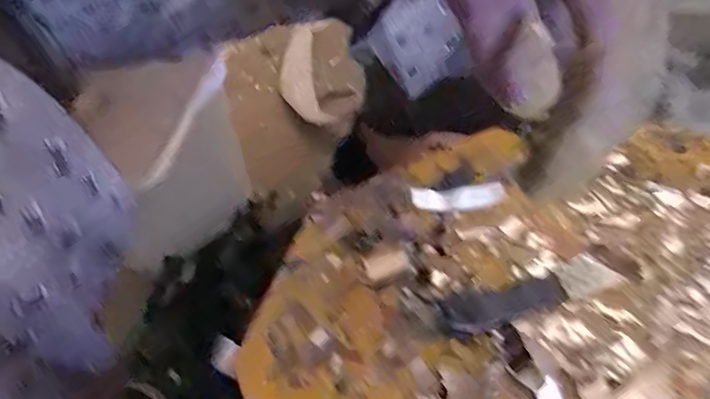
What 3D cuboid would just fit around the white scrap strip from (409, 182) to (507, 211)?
[{"bbox_3d":[0.069,-0.001,0.350,0.061,0.007,0.018,-6,47,0],"label":"white scrap strip"}]

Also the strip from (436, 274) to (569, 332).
[{"bbox_3d":[0.083,0.057,0.294,0.071,0.004,0.025,-14,47,-8],"label":"strip"}]

